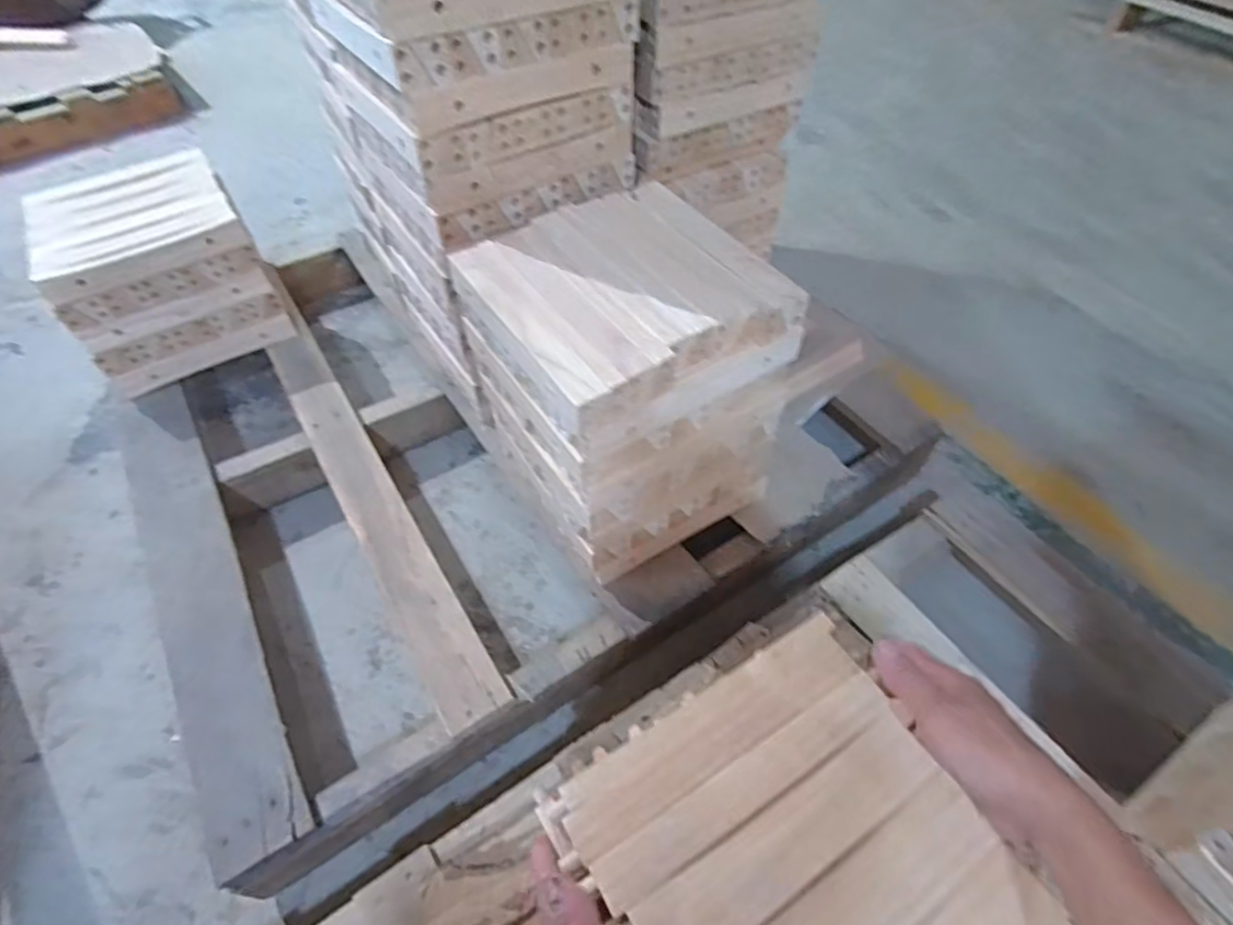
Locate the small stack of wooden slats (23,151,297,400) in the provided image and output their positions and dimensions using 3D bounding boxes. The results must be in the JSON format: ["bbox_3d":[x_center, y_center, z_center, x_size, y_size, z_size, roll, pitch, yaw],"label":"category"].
[{"bbox_3d":[-0.698,-0.304,0.983,0.269,0.207,0.291,-27,56,-20],"label":"small stack of wooden slats"}]

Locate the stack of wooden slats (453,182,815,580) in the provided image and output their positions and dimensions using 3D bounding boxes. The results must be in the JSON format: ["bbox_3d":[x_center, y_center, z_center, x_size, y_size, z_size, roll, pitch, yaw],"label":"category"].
[{"bbox_3d":[0.008,-0.097,0.731,0.271,0.308,0.280,-26,56,-20],"label":"stack of wooden slats"}]

